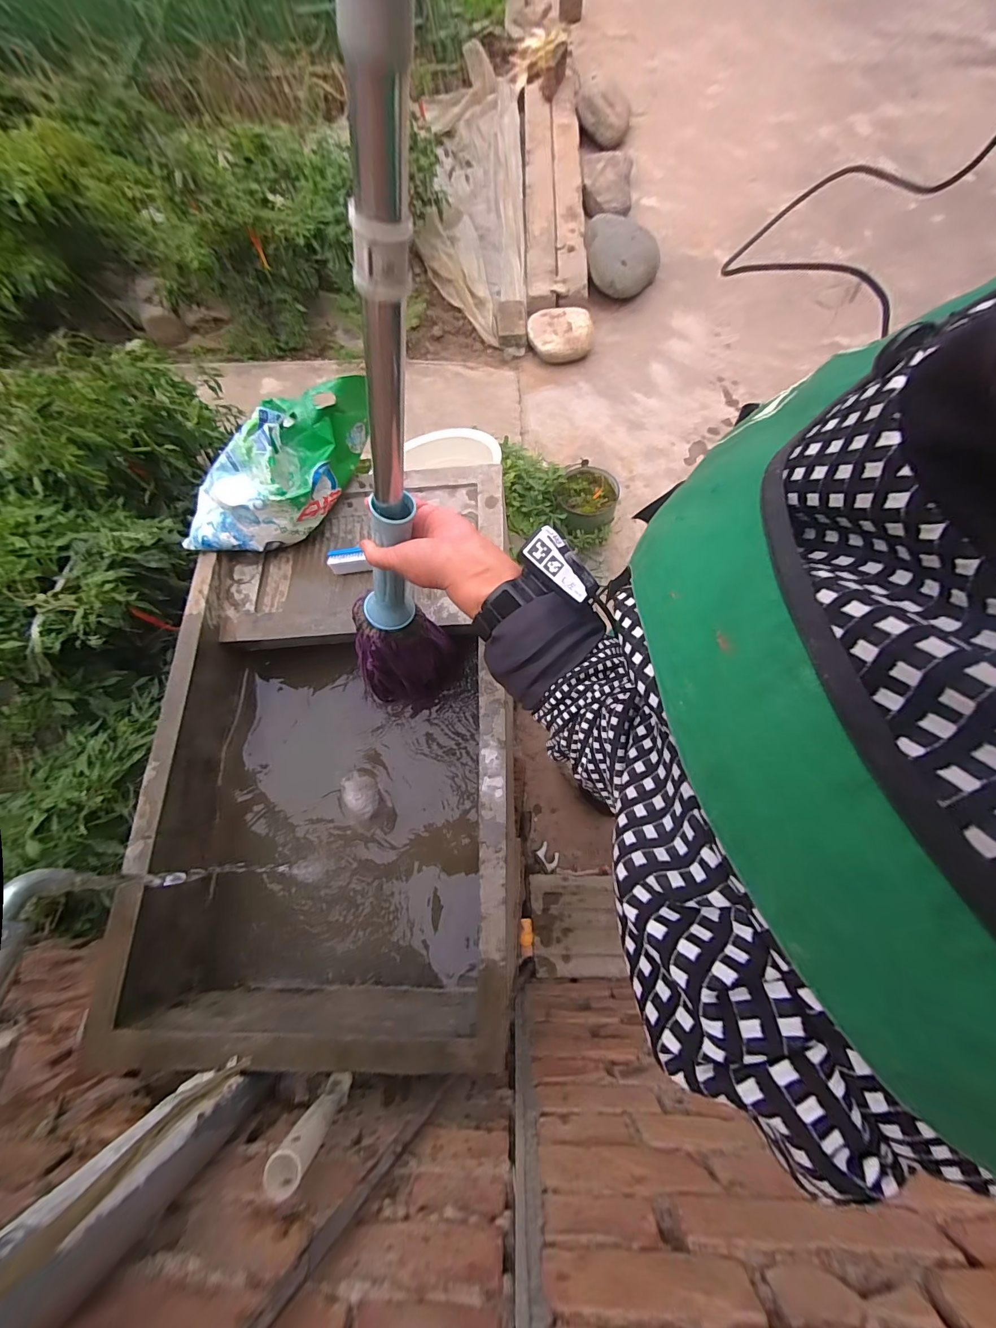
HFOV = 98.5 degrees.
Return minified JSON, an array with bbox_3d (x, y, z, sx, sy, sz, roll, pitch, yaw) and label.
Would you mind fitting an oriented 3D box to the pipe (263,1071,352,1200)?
[{"bbox_3d":[-0.194,0.483,0.452,0.031,0.136,0.032,-1,72,2],"label":"pipe"}]

